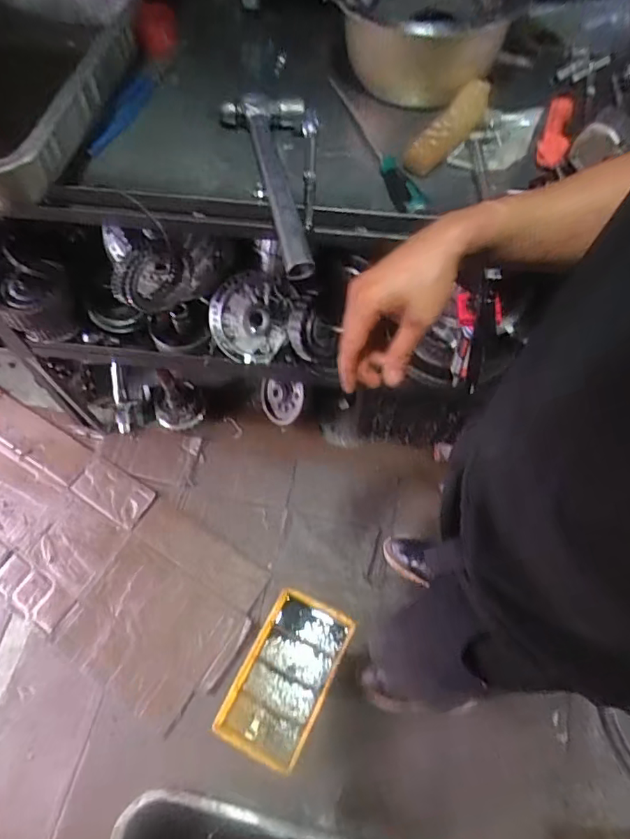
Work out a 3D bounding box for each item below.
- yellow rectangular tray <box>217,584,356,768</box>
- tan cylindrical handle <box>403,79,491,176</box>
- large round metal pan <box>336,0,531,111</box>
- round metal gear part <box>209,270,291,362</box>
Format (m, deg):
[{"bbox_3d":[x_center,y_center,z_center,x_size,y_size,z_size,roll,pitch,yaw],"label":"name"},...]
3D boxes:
[{"bbox_3d":[-0.066,0.615,1.313,0.204,0.055,0.363,26,68,10],"label":"yellow rectangular tray"},{"bbox_3d":[0.217,-0.467,0.862,0.057,0.041,0.198,35,70,15],"label":"tan cylindrical handle"},{"bbox_3d":[0.182,-0.673,0.911,0.302,0.146,0.295,0,66,-1],"label":"large round metal pan"},{"bbox_3d":[-0.136,-0.210,1.130,0.166,0.044,0.179,5,107,-6],"label":"round metal gear part"}]

